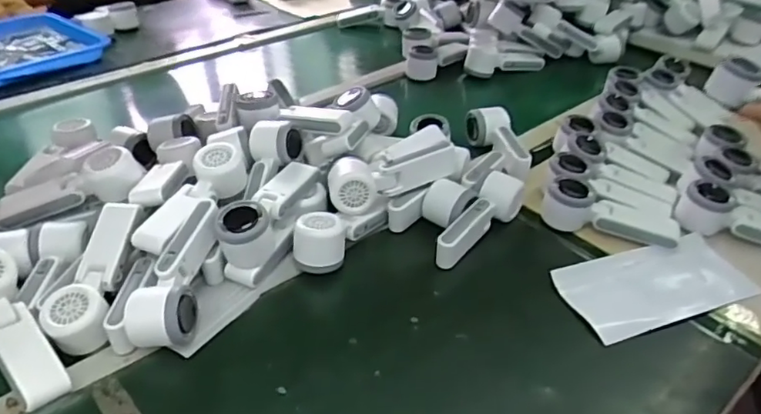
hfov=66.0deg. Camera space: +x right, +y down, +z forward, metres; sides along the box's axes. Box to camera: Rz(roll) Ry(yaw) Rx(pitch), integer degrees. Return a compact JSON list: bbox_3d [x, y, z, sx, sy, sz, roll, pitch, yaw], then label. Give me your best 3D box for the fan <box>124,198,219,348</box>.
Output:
[{"bbox_3d":[-0.207,0.067,0.608,0.058,0.057,0.165,7,53,3],"label":"fan"}]

